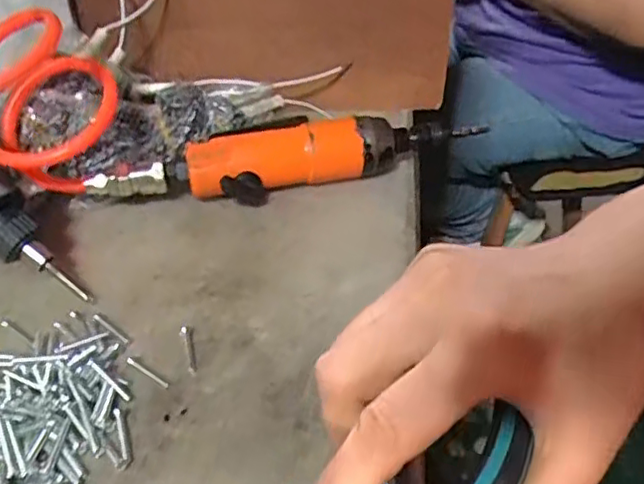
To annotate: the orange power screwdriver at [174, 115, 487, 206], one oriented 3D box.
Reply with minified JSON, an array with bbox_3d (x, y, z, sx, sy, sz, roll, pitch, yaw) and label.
[{"bbox_3d":[0.003,-0.062,0.431,0.197,0.048,0.045,-12,42,-13],"label":"orange power screwdriver"}]

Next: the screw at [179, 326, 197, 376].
[{"bbox_3d":[-0.068,0.055,0.321,0.006,0.006,0.028,-13,42,-14],"label":"screw"}]

